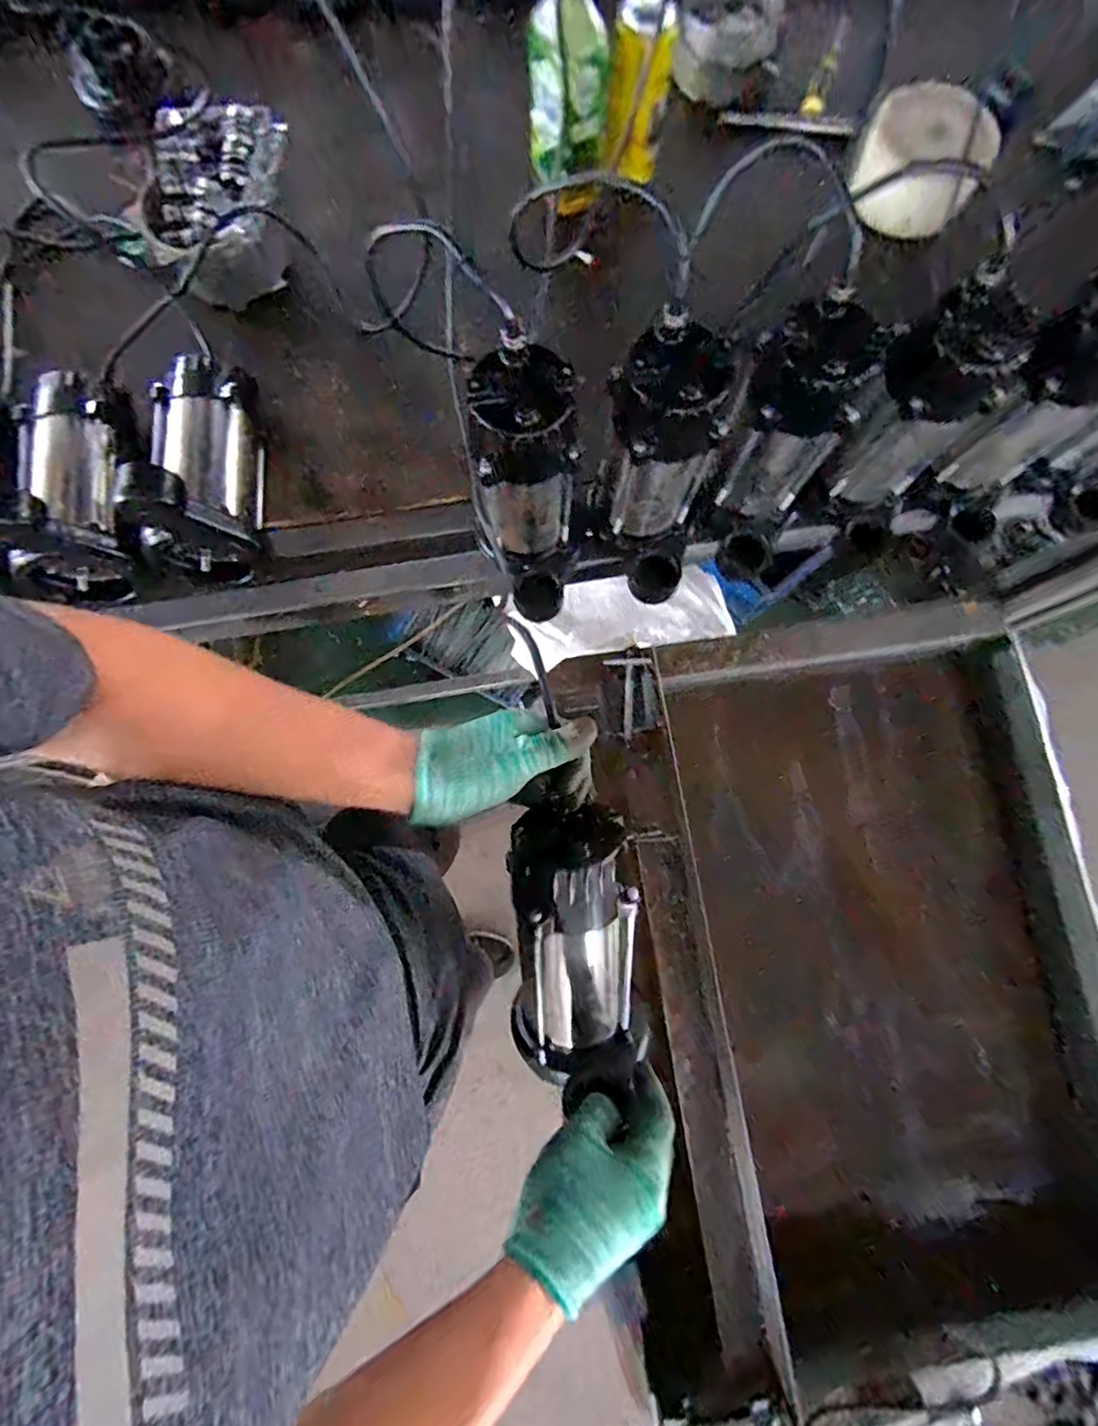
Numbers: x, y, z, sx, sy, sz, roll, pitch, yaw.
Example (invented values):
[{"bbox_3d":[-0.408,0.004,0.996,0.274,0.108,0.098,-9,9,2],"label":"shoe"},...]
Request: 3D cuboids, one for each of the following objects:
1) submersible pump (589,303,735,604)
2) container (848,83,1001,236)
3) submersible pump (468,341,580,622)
[{"bbox_3d":[0.099,-0.218,0.565,0.106,0.234,0.131,8,80,0],"label":"submersible pump"},{"bbox_3d":[0.467,-0.698,0.737,0.157,0.105,0.157,0,80,-1],"label":"container"},{"bbox_3d":[-0.023,-0.204,0.578,0.099,0.251,0.133,4,80,0],"label":"submersible pump"}]

